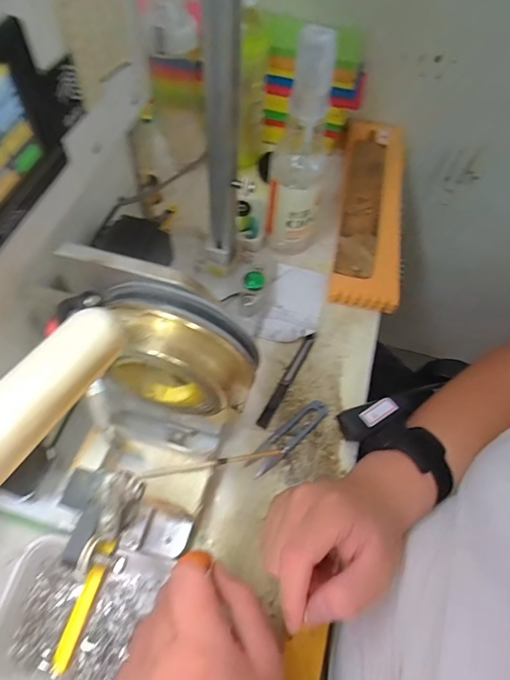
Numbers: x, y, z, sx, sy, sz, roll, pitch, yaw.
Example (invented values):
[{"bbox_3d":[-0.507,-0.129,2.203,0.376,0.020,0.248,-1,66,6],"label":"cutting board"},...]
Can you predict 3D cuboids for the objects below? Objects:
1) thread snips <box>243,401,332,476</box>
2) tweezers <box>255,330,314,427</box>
[{"bbox_3d":[0.033,0.094,0.413,0.097,0.008,0.022,-37,69,-23],"label":"thread snips"},{"bbox_3d":[0.035,0.041,0.450,0.011,0.013,0.120,26,61,11],"label":"tweezers"}]

